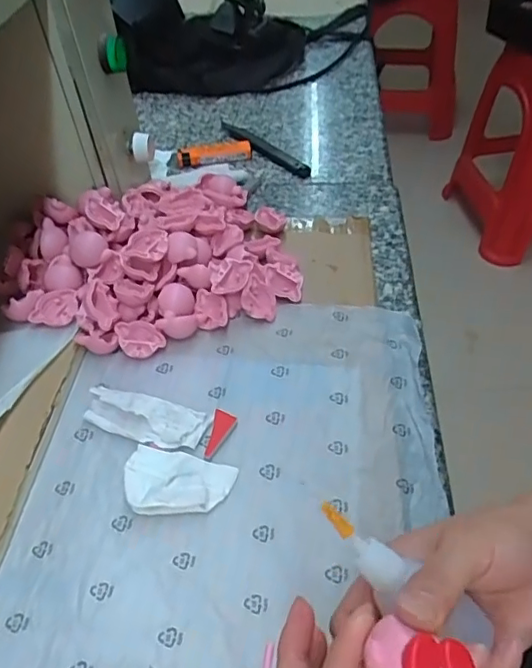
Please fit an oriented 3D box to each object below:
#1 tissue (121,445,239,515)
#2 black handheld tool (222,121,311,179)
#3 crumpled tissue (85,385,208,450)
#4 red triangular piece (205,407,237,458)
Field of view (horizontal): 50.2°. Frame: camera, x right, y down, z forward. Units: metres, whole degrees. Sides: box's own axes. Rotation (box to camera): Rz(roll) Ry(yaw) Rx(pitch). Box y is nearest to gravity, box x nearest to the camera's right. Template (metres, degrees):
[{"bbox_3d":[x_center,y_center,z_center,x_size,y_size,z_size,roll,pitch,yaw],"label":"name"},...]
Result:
[{"bbox_3d":[-0.055,0.086,0.337,0.066,0.016,0.043,11,49,13],"label":"tissue"},{"bbox_3d":[-0.005,-0.206,0.624,0.019,0.012,0.148,-33,54,-24],"label":"black handheld tool"},{"bbox_3d":[-0.081,0.053,0.373,0.081,0.007,0.032,10,49,13],"label":"crumpled tissue"},{"bbox_3d":[-0.029,0.064,0.366,0.015,0.006,0.032,6,48,9],"label":"red triangular piece"}]

